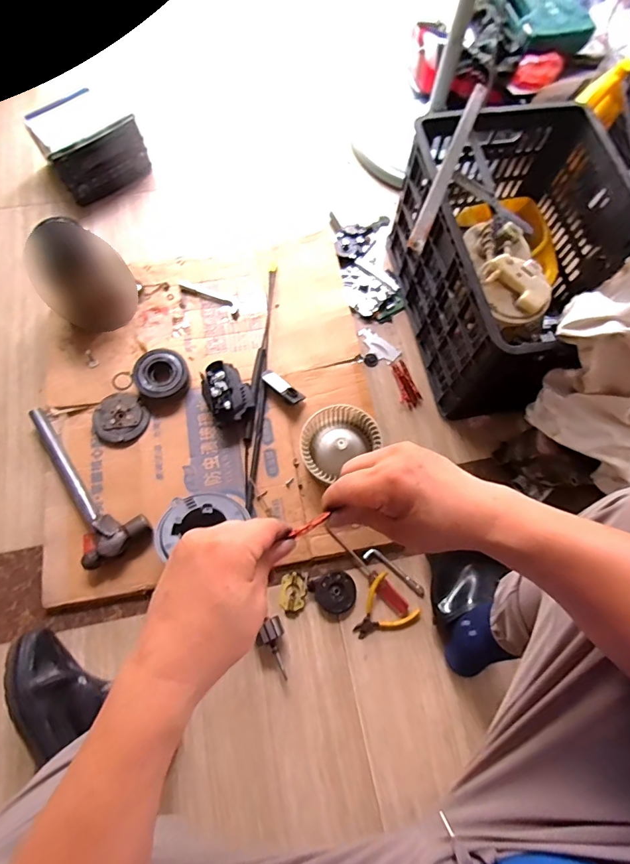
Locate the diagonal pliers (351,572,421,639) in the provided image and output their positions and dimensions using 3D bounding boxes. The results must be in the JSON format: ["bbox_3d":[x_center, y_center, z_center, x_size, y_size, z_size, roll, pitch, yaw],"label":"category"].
[{"bbox_3d":[0.115,0.313,0.753,0.105,0.014,0.095,-41,77,-15],"label":"diagonal pliers"}]

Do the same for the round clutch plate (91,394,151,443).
[{"bbox_3d":[-0.373,-0.026,0.838,0.104,0.013,0.093,34,73,9],"label":"round clutch plate"}]

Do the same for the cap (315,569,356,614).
[{"bbox_3d":[0.037,0.274,0.755,0.068,0.020,0.067,1,71,-2],"label":"cap"}]

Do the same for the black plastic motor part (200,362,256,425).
[{"bbox_3d":[-0.167,-0.072,0.833,0.090,0.052,0.112,-33,75,-13],"label":"black plastic motor part"}]

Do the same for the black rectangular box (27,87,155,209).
[{"bbox_3d":[-0.540,-0.697,1.049,0.209,0.121,0.219,-32,75,-13],"label":"black rectangular box"}]

